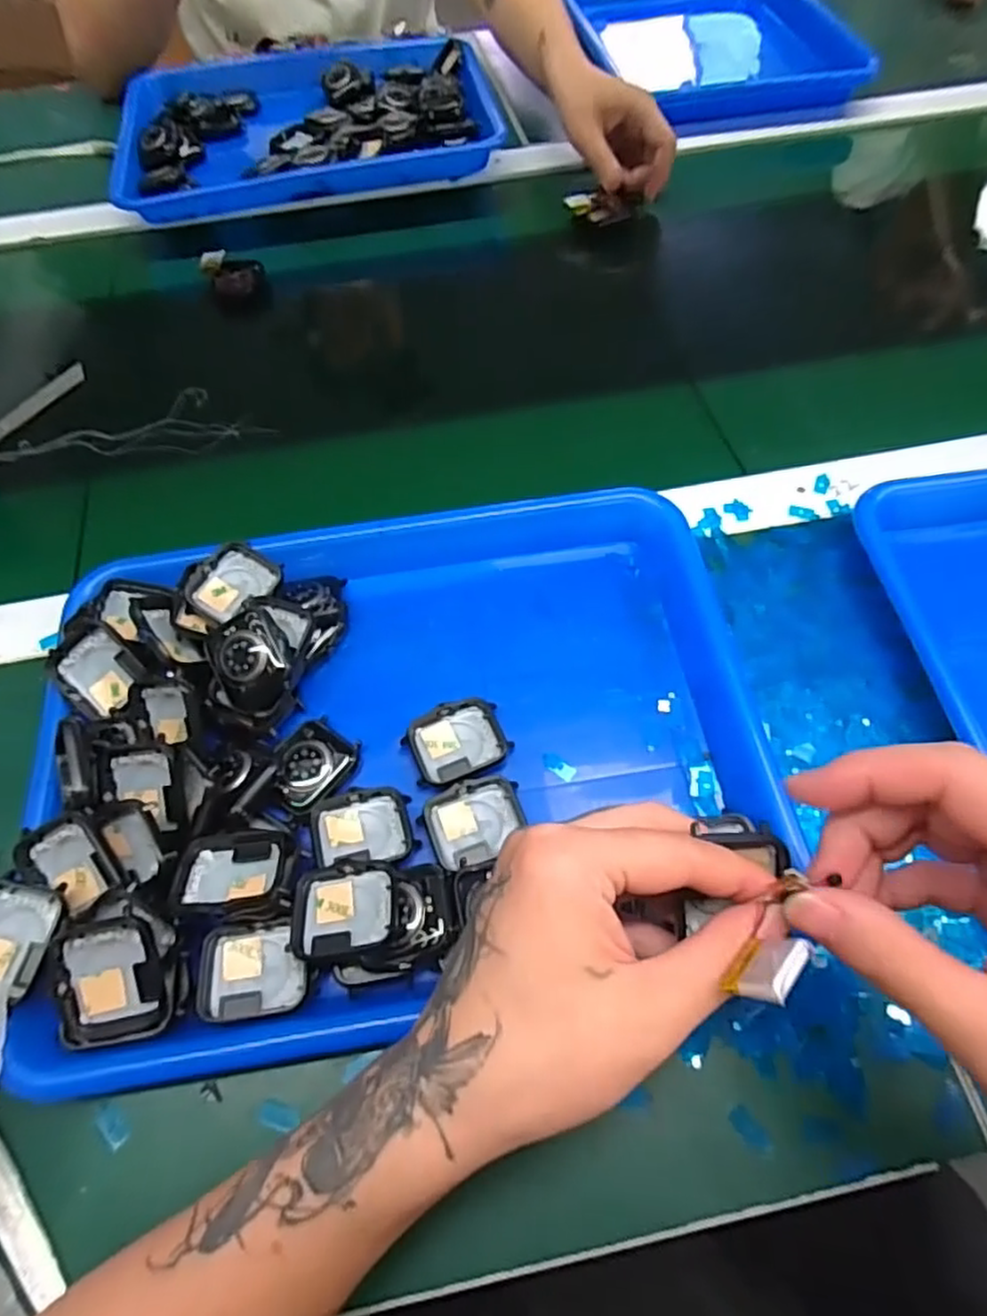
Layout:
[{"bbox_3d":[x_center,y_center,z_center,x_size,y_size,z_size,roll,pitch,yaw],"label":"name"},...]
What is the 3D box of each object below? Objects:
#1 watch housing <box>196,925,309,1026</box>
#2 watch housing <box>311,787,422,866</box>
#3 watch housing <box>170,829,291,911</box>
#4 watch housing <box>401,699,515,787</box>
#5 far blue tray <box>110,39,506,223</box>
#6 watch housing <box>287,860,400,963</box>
[{"bbox_3d":[-0.097,0.127,0.282,0.041,0.012,0.035,-8,61,-2],"label":"watch housing"},{"bbox_3d":[-0.059,0.077,0.318,0.045,0.007,0.033,-5,61,0],"label":"watch housing"},{"bbox_3d":[-0.108,0.089,0.290,0.044,0.014,0.042,1,43,-9],"label":"watch housing"},{"bbox_3d":[-0.018,0.041,0.336,0.046,0.007,0.037,-19,62,-9],"label":"watch housing"},{"bbox_3d":[-0.174,-0.502,0.638,0.324,0.034,0.244,-13,61,-5],"label":"far blue tray"},{"bbox_3d":[-0.061,0.102,0.283,0.043,0.009,0.037,-6,61,-1],"label":"watch housing"}]

